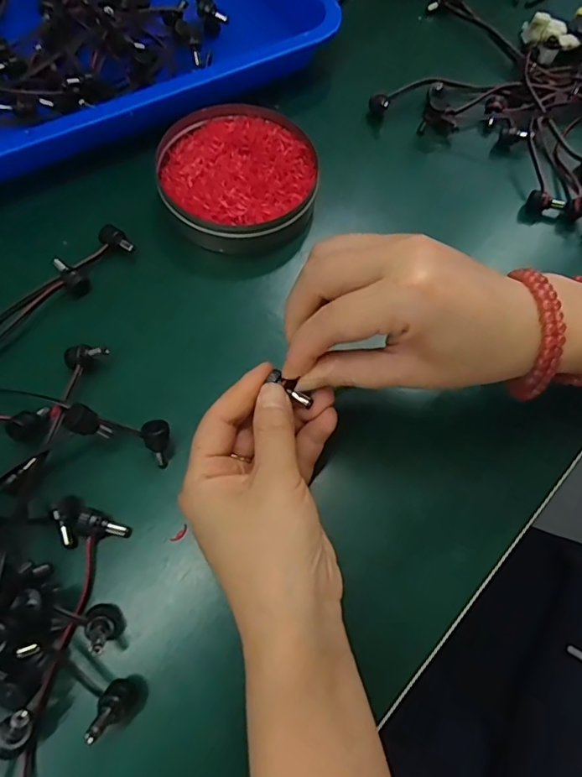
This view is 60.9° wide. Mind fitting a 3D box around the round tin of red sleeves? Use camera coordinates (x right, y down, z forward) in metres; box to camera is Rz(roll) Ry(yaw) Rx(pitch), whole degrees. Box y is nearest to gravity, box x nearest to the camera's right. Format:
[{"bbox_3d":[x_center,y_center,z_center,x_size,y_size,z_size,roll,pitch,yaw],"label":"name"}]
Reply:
[{"bbox_3d":[-0.034,-0.134,0.316,0.099,0.018,0.108,-5,67,-6],"label":"round tin of red sleeves"}]

